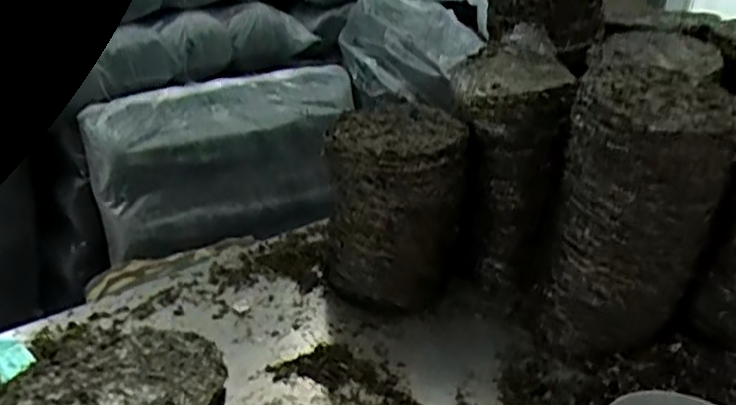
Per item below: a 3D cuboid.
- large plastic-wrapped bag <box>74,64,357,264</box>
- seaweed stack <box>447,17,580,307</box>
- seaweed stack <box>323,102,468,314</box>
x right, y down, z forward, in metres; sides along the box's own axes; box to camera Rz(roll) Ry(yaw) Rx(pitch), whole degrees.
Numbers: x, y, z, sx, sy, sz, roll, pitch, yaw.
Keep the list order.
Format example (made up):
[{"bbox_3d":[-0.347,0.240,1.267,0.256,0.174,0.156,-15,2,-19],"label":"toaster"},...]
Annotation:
[{"bbox_3d":[-0.343,-0.111,1.726,0.709,0.360,0.231,-15,32,-32],"label":"large plastic-wrapped bag"},{"bbox_3d":[0.221,-0.053,1.067,0.170,0.396,0.210,11,28,14],"label":"seaweed stack"},{"bbox_3d":[0.041,0.020,1.013,0.197,0.299,0.180,-7,28,-19],"label":"seaweed stack"}]

